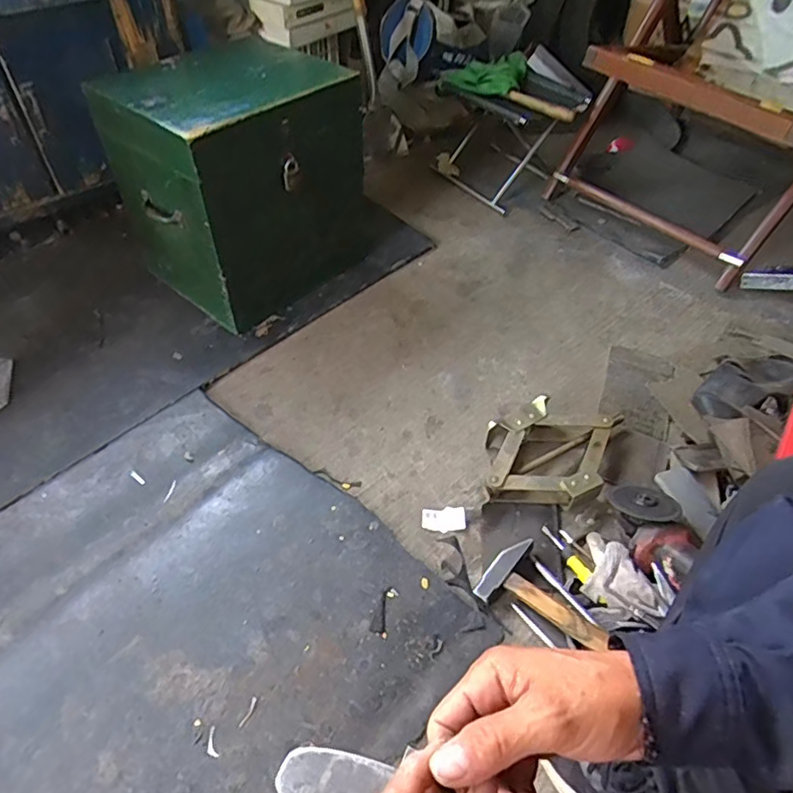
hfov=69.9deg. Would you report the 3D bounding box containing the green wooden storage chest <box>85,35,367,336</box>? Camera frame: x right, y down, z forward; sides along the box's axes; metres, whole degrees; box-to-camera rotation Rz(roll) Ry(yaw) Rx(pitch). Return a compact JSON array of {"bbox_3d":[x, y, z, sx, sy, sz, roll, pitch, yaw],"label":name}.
[{"bbox_3d":[-0.279,-0.382,1.057,0.276,0.410,0.369,36,57,25],"label":"green wooden storage chest"}]

